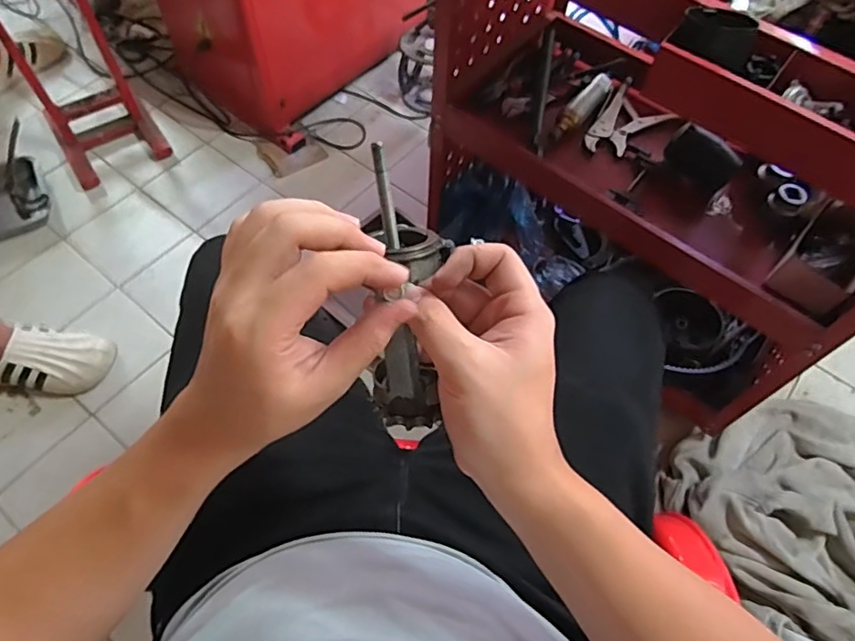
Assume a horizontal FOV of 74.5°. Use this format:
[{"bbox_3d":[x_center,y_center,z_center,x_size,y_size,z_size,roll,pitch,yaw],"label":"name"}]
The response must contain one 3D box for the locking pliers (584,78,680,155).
[{"bbox_3d":[0.342,-0.332,0.942,0.105,0.024,0.172,33,65,15],"label":"locking pliers"}]

